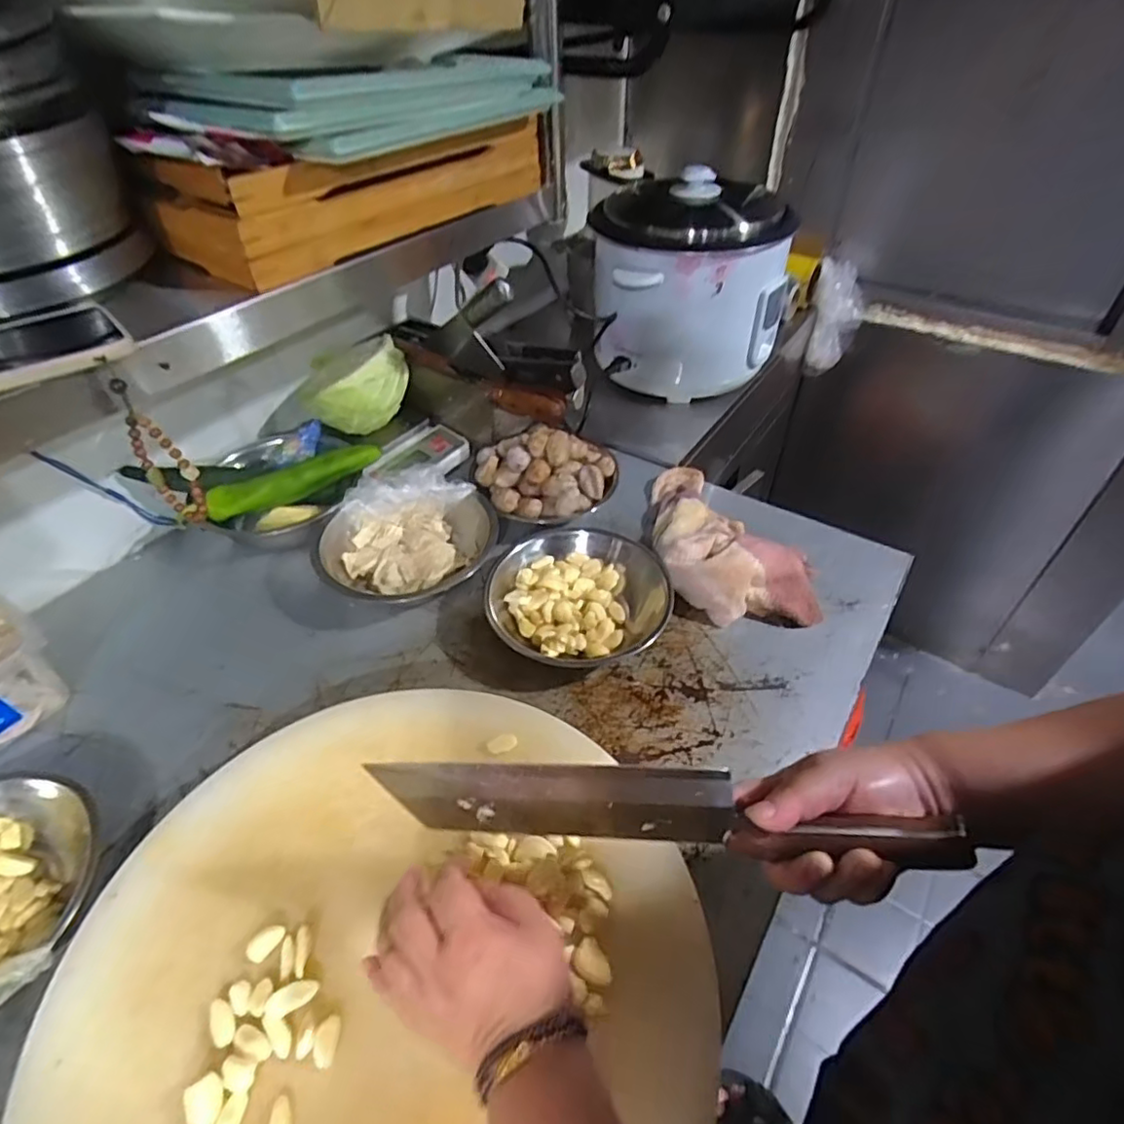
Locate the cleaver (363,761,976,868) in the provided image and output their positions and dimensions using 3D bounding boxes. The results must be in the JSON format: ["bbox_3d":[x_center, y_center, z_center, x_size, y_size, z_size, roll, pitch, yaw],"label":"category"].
[{"bbox_3d":[0.052,0.142,0.349,0.318,0.107,0.017,2,44,9],"label":"cleaver"}]

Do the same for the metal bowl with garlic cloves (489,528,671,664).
[{"bbox_3d":[0.015,0.040,0.653,0.184,0.058,0.178,0,44,0],"label":"metal bowl with garlic cloves"}]

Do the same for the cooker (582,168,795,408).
[{"bbox_3d":[0.196,-0.423,0.956,0.280,0.260,0.240,10,45,10],"label":"cooker"}]

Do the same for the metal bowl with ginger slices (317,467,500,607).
[{"bbox_3d":[-0.184,-0.025,0.713,0.185,0.067,0.196,16,47,16],"label":"metal bowl with ginger slices"}]

